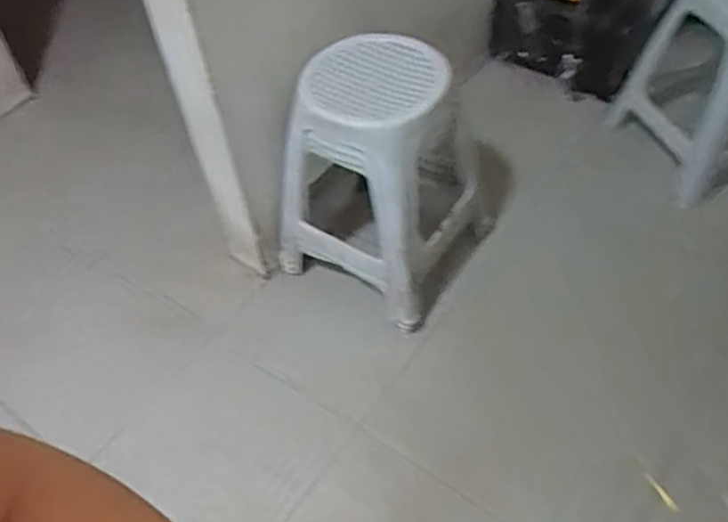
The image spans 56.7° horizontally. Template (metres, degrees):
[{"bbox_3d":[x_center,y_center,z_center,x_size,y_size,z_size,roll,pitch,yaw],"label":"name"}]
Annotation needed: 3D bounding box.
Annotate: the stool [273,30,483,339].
[{"bbox_3d":[0.027,-0.186,1.359,0.328,0.508,0.310,24,57,22],"label":"stool"}]

